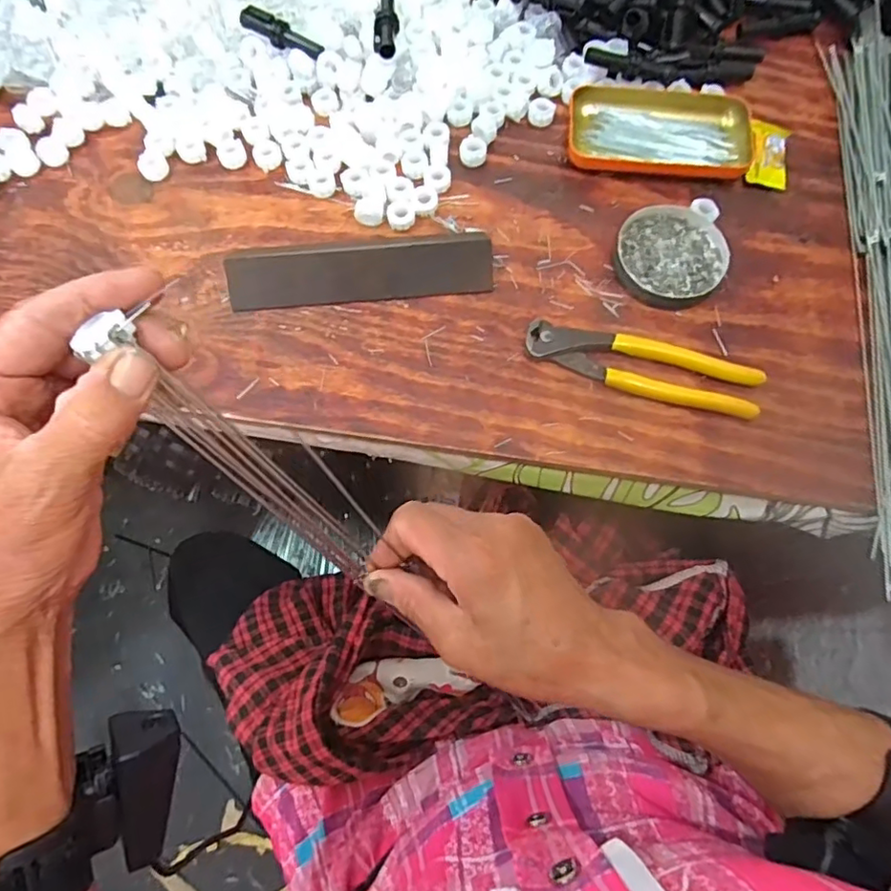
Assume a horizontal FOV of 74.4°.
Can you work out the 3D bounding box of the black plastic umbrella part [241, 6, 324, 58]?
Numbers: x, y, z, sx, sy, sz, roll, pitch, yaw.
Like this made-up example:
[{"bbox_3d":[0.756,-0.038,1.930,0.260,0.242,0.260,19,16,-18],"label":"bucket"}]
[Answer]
[{"bbox_3d":[-0.134,-0.338,0.482,0.071,0.018,0.017,26,74,7],"label":"black plastic umbrella part"}]

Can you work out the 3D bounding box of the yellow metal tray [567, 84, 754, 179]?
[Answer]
[{"bbox_3d":[0.174,-0.261,0.481,0.145,0.015,0.084,7,73,1],"label":"yellow metal tray"}]

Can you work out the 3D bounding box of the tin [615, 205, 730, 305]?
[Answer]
[{"bbox_3d":[0.170,-0.145,0.449,0.080,0.016,0.078,0,73,-1],"label":"tin"}]

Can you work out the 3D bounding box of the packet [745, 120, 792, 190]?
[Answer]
[{"bbox_3d":[0.263,-0.235,0.475,0.031,0.009,0.050,10,104,10],"label":"packet"}]

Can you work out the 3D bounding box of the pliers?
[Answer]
[{"bbox_3d":[0.139,-0.056,0.420,0.165,0.013,0.037,15,73,4],"label":"pliers"}]

